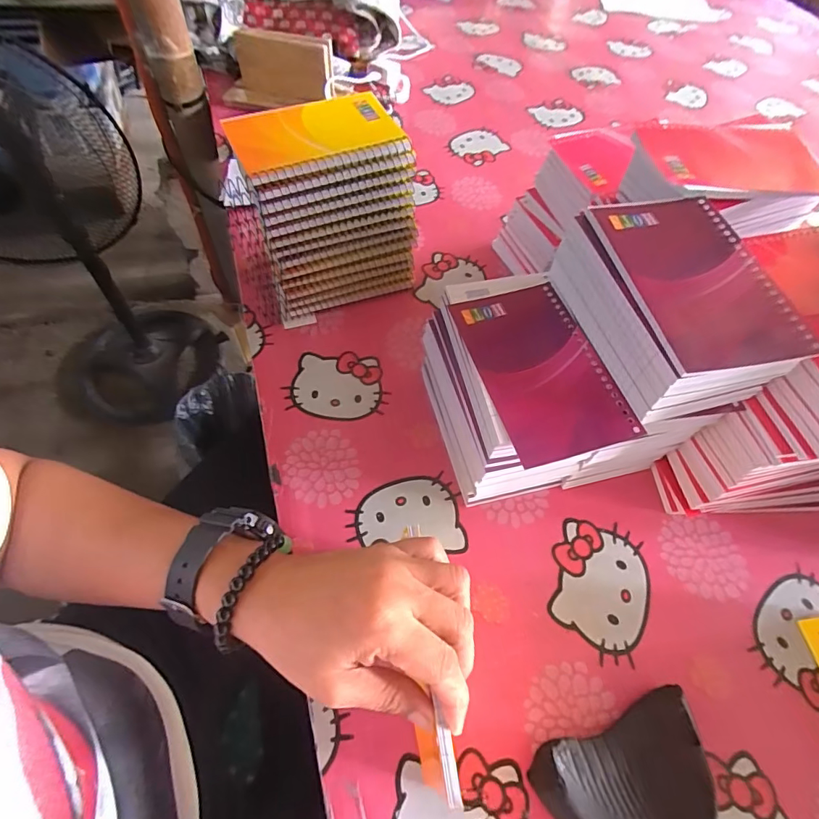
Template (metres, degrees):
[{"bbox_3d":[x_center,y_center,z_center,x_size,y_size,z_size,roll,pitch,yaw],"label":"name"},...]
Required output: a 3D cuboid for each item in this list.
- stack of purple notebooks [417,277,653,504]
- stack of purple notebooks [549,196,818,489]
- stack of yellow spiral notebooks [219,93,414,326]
[{"bbox_3d":[0.067,-0.004,0.349,0.096,0.118,0.146,-13,60,-12],"label":"stack of purple notebooks"},{"bbox_3d":[0.156,-0.035,0.339,0.086,0.173,0.135,-10,59,-11],"label":"stack of purple notebooks"},{"bbox_3d":[-0.077,-0.180,0.424,0.141,0.154,0.094,-22,62,-17],"label":"stack of yellow spiral notebooks"}]

